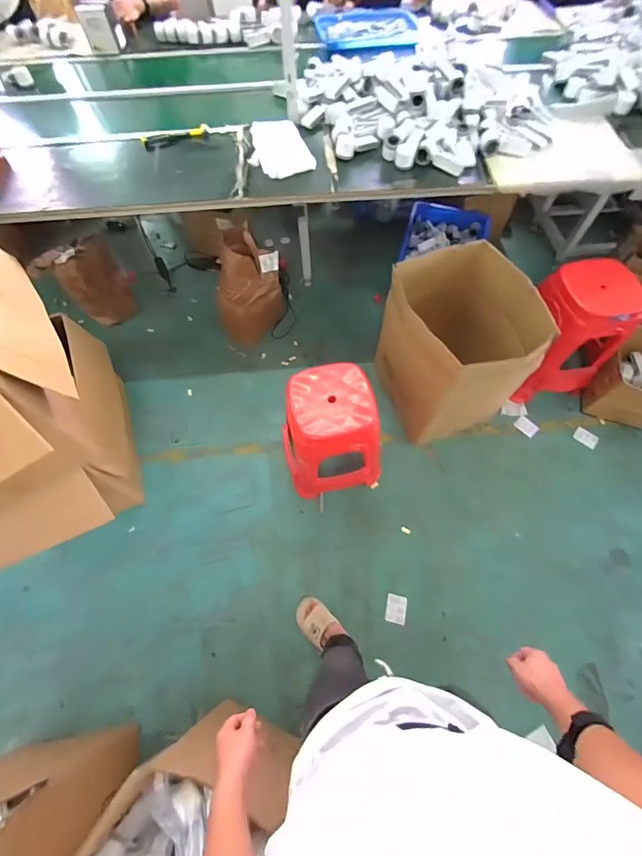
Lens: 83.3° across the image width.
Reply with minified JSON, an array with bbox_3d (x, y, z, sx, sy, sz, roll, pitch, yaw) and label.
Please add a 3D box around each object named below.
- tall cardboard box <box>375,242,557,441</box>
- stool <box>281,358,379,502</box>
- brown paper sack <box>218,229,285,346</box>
[{"bbox_3d":[0.515,-0.306,1.449,0.454,0.591,0.442,-16,62,-6],"label":"tall cardboard box"},{"bbox_3d":[0.033,0.028,1.351,0.357,0.478,0.286,-14,62,-5],"label":"stool"},{"bbox_3d":[-0.340,-0.622,1.649,0.303,0.424,0.240,-32,65,-14],"label":"brown paper sack"}]

